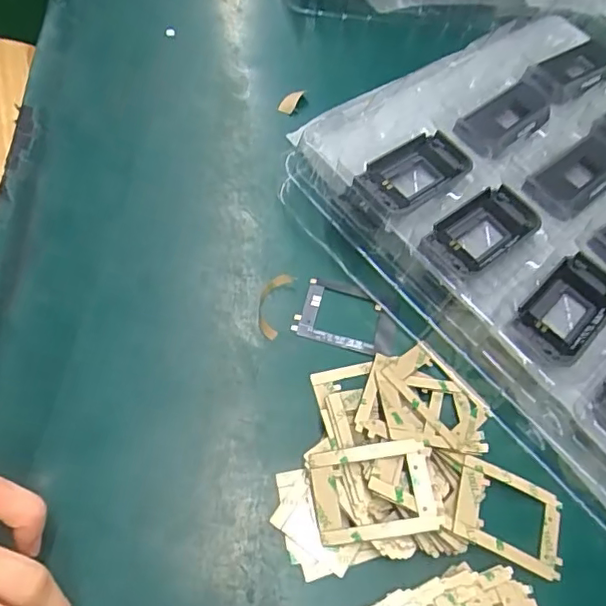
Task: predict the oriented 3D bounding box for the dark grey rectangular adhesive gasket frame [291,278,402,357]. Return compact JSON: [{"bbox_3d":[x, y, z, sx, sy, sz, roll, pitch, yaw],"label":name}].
[{"bbox_3d":[0.025,0.007,0.312,0.054,0.004,0.038,18,59,0],"label":"dark grey rectangular adhesive gasket frame"}]

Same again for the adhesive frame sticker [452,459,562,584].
[{"bbox_3d":[0.097,0.100,0.263,0.054,0.004,0.039,25,54,-4],"label":"adhesive frame sticker"}]

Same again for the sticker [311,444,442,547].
[{"bbox_3d":[0.032,0.085,0.254,0.054,0.005,0.040,-8,72,2],"label":"sticker"}]

